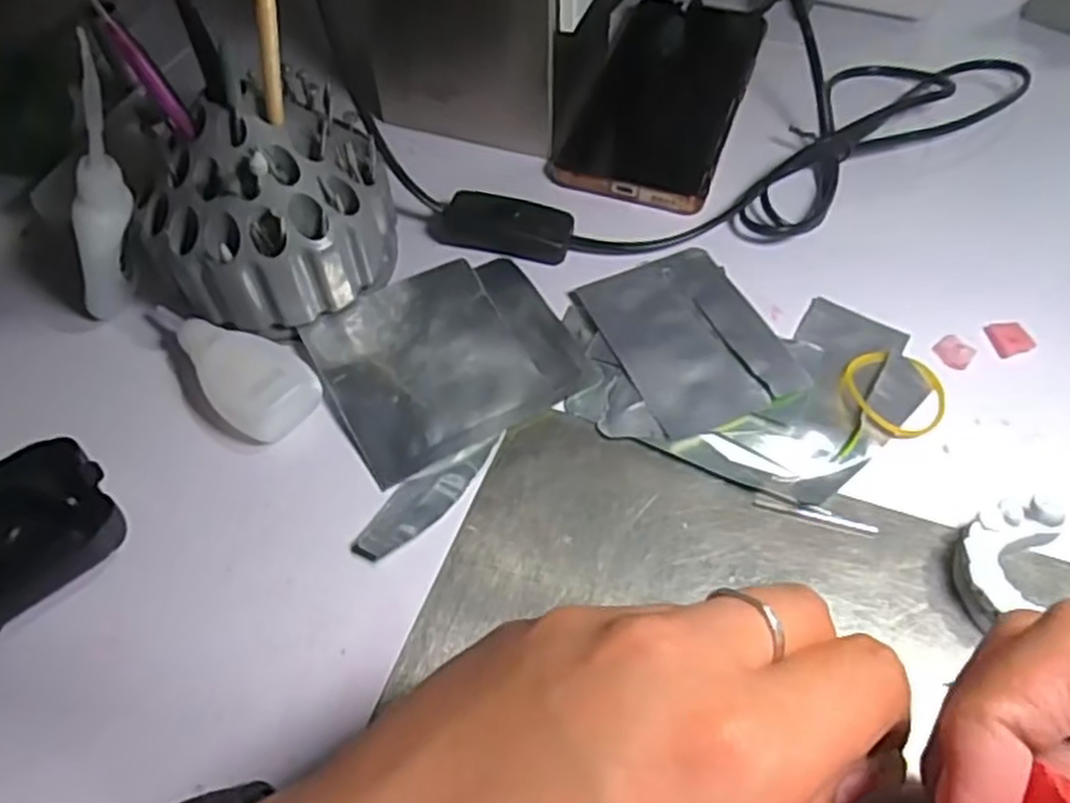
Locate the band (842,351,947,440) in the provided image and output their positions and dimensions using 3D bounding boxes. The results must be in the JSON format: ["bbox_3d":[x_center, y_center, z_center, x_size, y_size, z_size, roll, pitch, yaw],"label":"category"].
[{"bbox_3d":[0.146,-0.005,0.313,0.041,0.005,0.040,-1,55,1],"label":"band"}]

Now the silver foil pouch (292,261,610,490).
[{"bbox_3d":[-0.038,-0.020,0.327,0.101,0.008,0.088,-25,58,-15],"label":"silver foil pouch"}]

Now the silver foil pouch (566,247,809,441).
[{"bbox_3d":[0.065,-0.028,0.330,0.066,0.006,0.088,-20,57,-12],"label":"silver foil pouch"}]

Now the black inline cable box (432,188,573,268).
[{"bbox_3d":[-0.016,-0.084,0.364,0.066,0.017,0.022,11,56,9],"label":"black inline cable box"}]

